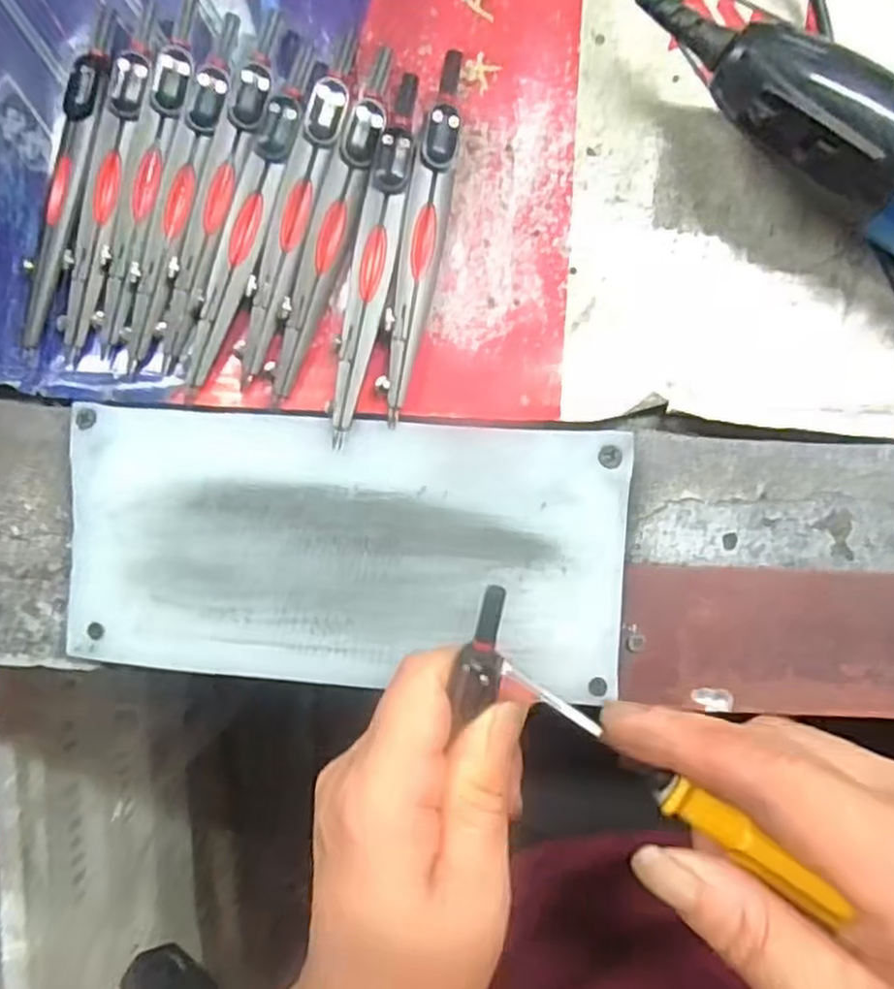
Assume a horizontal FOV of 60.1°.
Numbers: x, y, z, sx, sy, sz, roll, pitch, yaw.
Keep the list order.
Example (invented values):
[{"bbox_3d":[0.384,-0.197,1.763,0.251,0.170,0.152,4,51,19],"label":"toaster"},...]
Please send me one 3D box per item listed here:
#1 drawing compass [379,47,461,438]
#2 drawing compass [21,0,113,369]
[{"bbox_3d":[-0.008,-0.091,0.272,0.014,0.009,0.129,11,90,4],"label":"drawing compass"},{"bbox_3d":[-0.138,-0.116,0.284,0.015,0.007,0.130,13,90,4],"label":"drawing compass"}]

